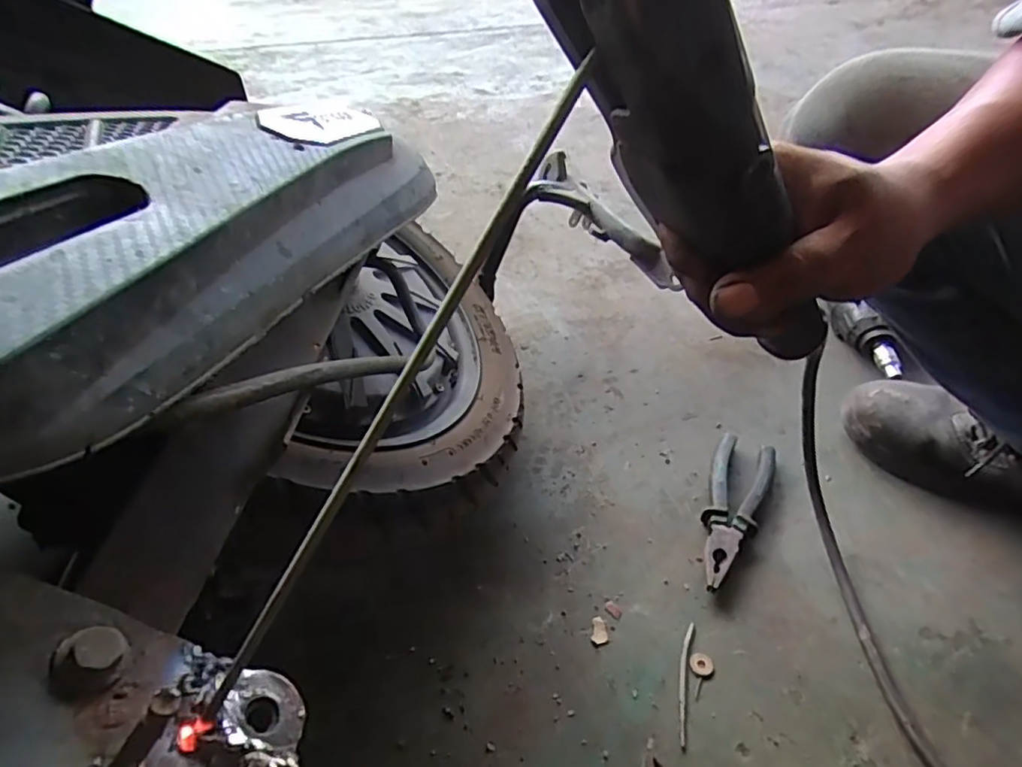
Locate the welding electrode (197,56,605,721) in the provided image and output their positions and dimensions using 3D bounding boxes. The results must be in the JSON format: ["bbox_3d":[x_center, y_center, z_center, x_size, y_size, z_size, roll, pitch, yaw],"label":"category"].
[{"bbox_3d":[-0.038,0.012,0.176,0.004,0.224,0.006,39,14,31],"label":"welding electrode"}]

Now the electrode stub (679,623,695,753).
[{"bbox_3d":[0.135,0.231,0.466,0.008,0.004,0.095,12,46,10],"label":"electrode stub"}]

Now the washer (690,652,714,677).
[{"bbox_3d":[0.152,0.222,0.478,0.019,0.004,0.017,-31,54,-29],"label":"washer"}]

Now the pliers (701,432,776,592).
[{"bbox_3d":[0.206,0.119,0.567,0.054,0.021,0.170,21,48,18],"label":"pliers"}]

